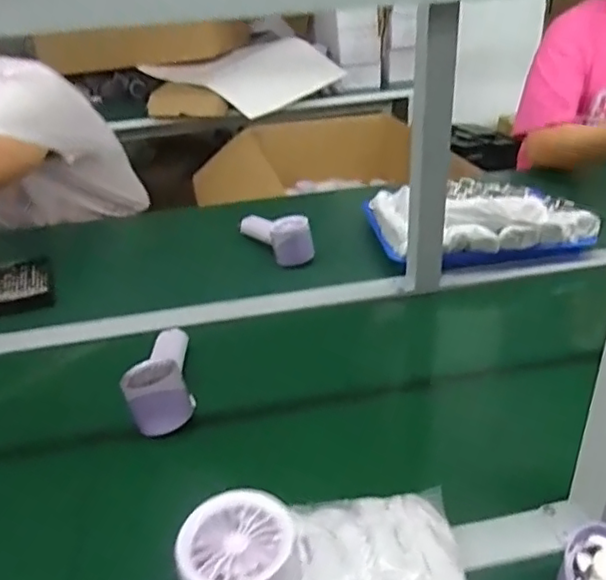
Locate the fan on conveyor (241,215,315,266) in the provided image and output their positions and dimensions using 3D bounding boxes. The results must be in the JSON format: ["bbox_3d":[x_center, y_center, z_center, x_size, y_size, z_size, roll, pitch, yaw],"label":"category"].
[{"bbox_3d":[-0.049,-0.099,1.018,0.070,0.062,0.161,-16,32,-22],"label":"fan on conveyor"}]

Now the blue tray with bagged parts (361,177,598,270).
[{"bbox_3d":[0.283,-0.128,1.004,0.323,0.086,0.211,-7,30,-6],"label":"blue tray with bagged parts"}]

